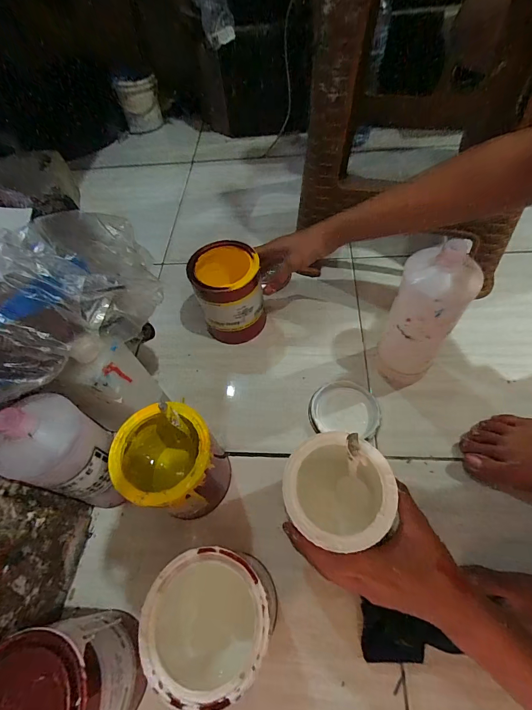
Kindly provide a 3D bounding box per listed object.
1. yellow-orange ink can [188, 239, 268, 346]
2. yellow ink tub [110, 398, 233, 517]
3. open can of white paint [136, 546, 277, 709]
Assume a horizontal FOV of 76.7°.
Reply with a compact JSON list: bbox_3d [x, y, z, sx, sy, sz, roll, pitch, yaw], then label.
[{"bbox_3d":[-0.061,-0.100,0.556,0.102,0.145,0.115,-14,58,-4],"label":"yellow-orange ink can"},{"bbox_3d":[-0.111,0.136,0.421,0.109,0.144,0.109,-2,58,3],"label":"yellow ink tub"},{"bbox_3d":[-0.049,0.261,0.343,0.109,0.134,0.106,-2,58,3],"label":"open can of white paint"}]

